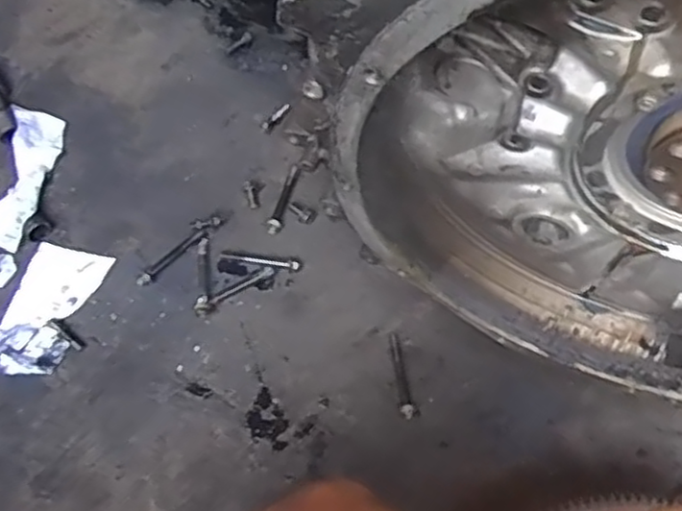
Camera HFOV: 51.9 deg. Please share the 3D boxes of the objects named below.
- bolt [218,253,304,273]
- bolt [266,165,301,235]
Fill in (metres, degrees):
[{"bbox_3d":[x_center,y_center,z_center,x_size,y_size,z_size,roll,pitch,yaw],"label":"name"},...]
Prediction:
[{"bbox_3d":[-0.101,0.009,0.889,0.101,0.012,0.016,4,65,1],"label":"bolt"},{"bbox_3d":[-0.074,-0.072,0.921,0.019,0.013,0.102,18,66,7],"label":"bolt"}]

